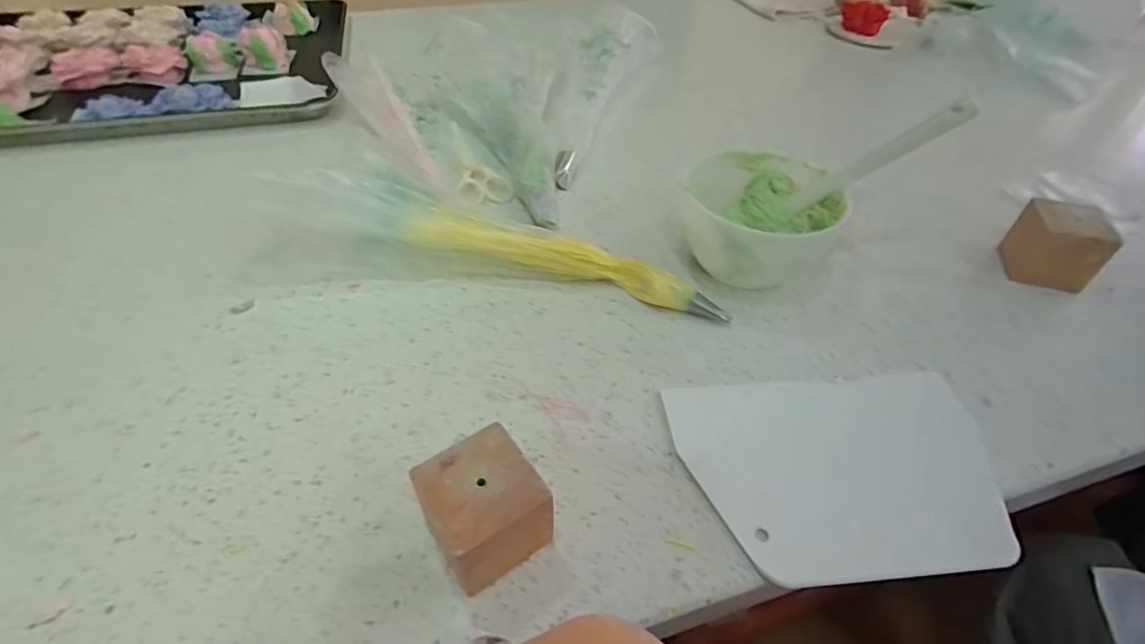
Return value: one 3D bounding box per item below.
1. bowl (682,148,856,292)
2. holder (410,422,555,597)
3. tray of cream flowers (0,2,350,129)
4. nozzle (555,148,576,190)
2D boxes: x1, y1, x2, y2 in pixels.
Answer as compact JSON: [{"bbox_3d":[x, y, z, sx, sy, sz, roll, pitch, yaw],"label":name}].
[{"bbox_3d":[0.147,-0.079,0.437,0.115,0.072,0.123,2,45,-2],"label":"bowl"},{"bbox_3d":[-0.044,0.094,0.268,0.052,0.052,0.053,-26,52,-26],"label":"holder"},{"bbox_3d":[-0.588,-0.325,0.672,0.552,0.046,0.397,-11,47,-14],"label":"tray of cream flowers"},{"bbox_3d":[-0.007,-0.150,0.538,0.020,0.015,0.047,6,65,3],"label":"nozzle"}]

